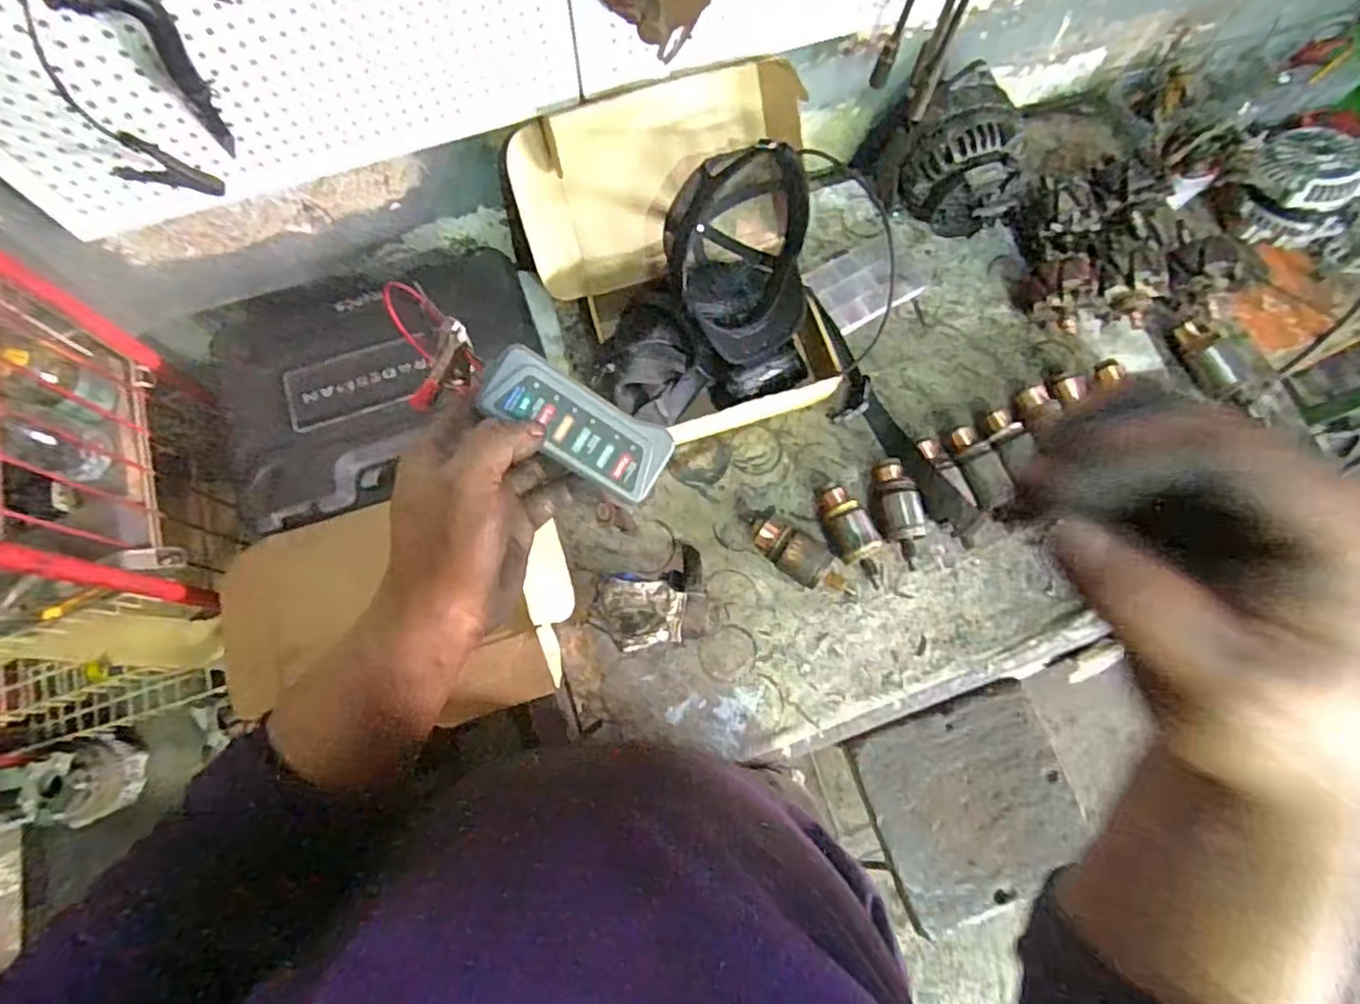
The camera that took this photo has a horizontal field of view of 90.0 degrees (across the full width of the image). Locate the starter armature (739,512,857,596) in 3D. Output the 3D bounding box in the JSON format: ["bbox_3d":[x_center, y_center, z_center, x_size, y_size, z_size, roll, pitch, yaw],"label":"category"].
[{"bbox_3d":[0.140,0.063,0.813,0.163,0.052,0.056,42,78,9],"label":"starter armature"}]

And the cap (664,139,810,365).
[{"bbox_3d":[0.068,-0.292,0.796,0.166,0.165,0.221,-9,75,-4],"label":"cap"}]

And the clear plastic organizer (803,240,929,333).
[{"bbox_3d":[0.254,-0.299,0.931,0.154,0.028,0.101,-32,78,-10],"label":"clear plastic organizer"}]

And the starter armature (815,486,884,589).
[{"bbox_3d":[0.213,0.038,0.845,0.055,0.048,0.141,-25,77,-8],"label":"starter armature"}]

